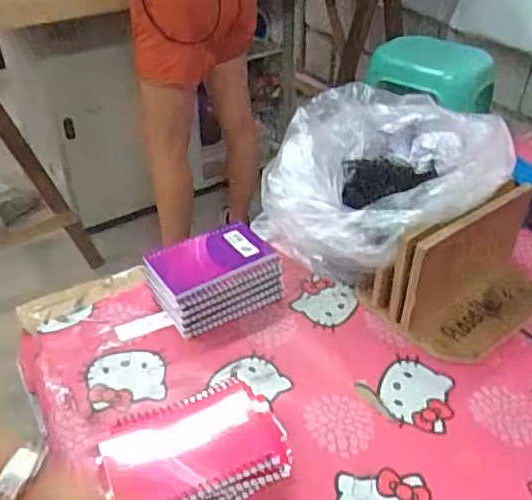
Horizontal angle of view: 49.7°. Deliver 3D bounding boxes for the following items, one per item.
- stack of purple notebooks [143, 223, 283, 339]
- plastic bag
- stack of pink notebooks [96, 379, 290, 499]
[{"bbox_3d":[-0.061,0.030,0.661,0.140,0.060,0.093,-19,43,-21],"label":"stack of purple notebooks"},{"bbox_3d":[0.133,-0.069,0.699,0.258,0.170,0.241,26,47,29],"label":"plastic bag"},{"bbox_3d":[-0.060,0.175,0.495,0.148,0.038,0.105,-17,42,-19],"label":"stack of pink notebooks"}]

